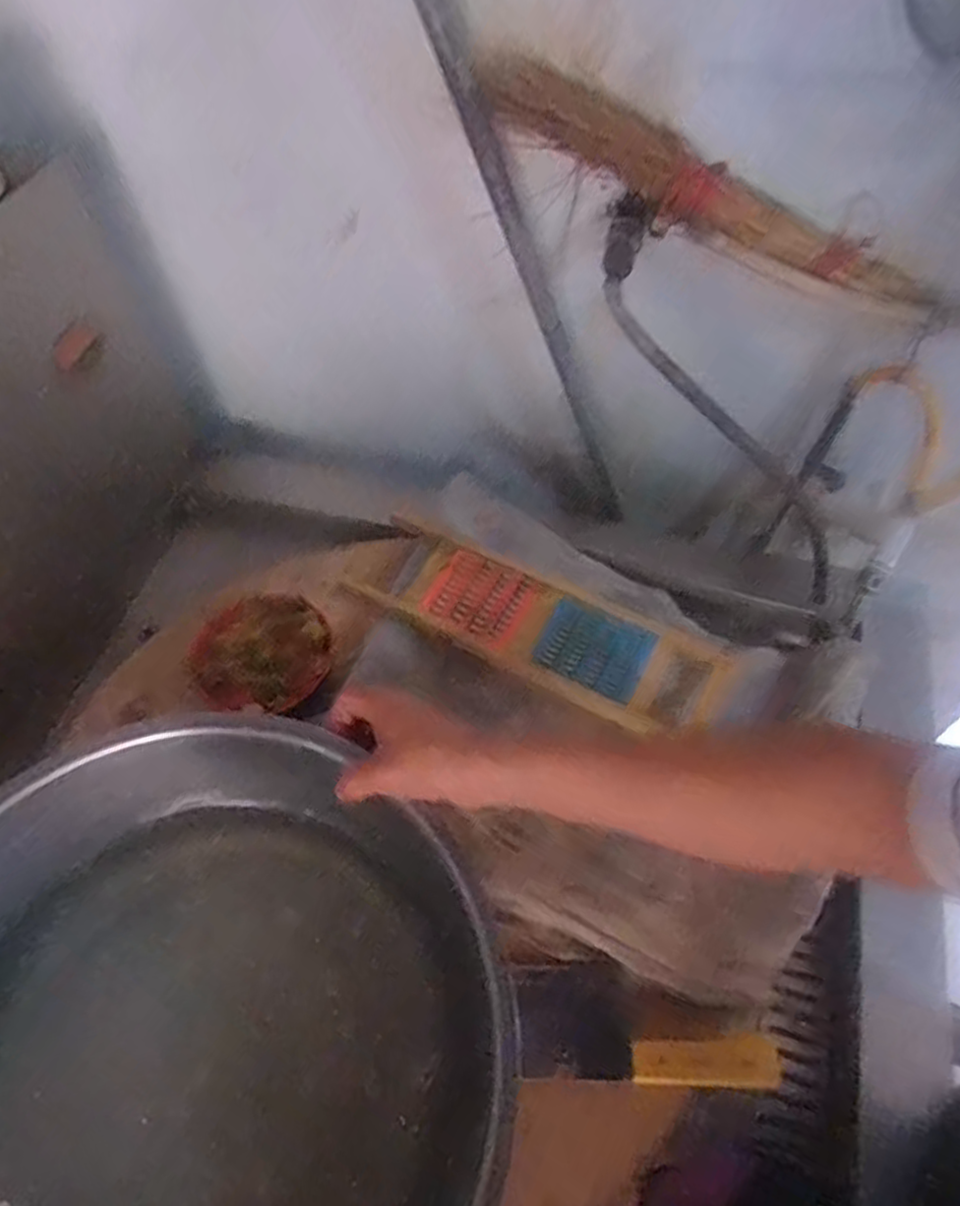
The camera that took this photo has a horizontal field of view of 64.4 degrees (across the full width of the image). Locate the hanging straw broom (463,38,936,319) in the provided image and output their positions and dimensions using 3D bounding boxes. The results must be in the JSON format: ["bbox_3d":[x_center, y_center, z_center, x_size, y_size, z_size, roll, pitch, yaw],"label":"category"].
[{"bbox_3d":[0.180,-0.308,0.579,0.393,0.058,0.046,25,58,-7],"label":"hanging straw broom"}]

